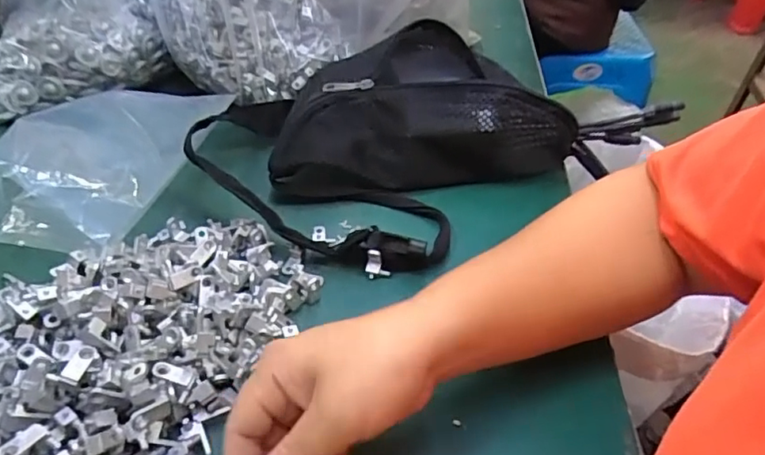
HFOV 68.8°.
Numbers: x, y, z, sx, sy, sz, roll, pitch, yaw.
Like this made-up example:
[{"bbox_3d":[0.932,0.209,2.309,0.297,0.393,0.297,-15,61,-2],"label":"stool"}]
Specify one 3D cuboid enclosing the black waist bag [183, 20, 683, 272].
[{"bbox_3d":[0.034,-0.086,0.466,0.347,0.086,0.235,-26,51,-26],"label":"black waist bag"}]

